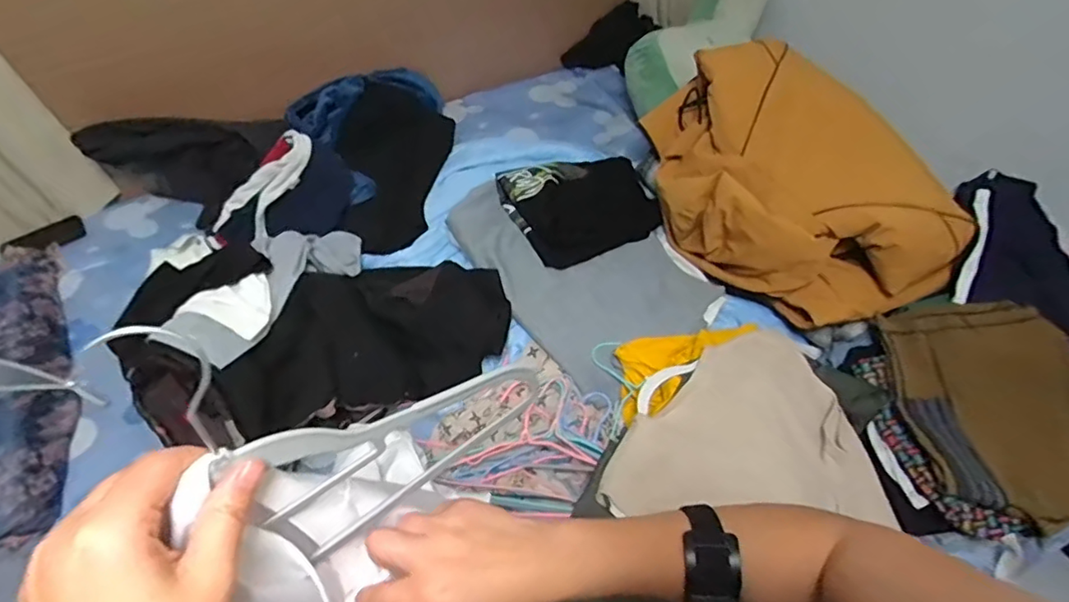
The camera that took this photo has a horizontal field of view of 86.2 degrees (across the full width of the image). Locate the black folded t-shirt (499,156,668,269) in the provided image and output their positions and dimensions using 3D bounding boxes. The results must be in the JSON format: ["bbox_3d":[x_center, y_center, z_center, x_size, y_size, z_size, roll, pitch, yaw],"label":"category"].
[{"bbox_3d":[0.106,-0.205,1.192,0.323,0.100,0.242,-21,56,-14],"label":"black folded t-shirt"}]

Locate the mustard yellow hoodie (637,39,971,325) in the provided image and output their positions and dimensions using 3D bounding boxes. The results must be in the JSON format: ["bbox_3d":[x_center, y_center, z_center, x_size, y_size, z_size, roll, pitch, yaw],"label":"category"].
[{"bbox_3d":[0.445,-0.215,1.053,0.339,0.290,0.592,-31,59,-20],"label":"mustard yellow hoodie"}]

